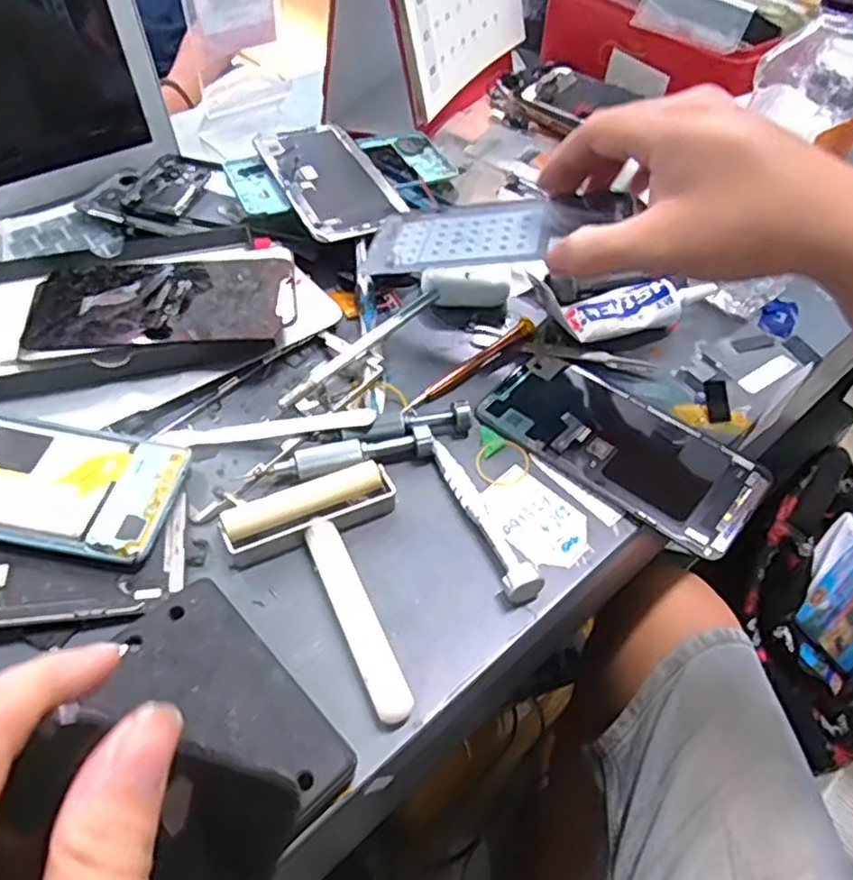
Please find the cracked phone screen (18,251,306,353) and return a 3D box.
[{"bbox_3d":[-0.155,-0.083,0.402,0.152,0.008,0.071,-2,55,0],"label":"cracked phone screen"}]

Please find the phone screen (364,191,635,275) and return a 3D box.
[{"bbox_3d":[0.040,-0.126,0.403,0.150,0.006,0.068,-6,48,11],"label":"phone screen"}]

